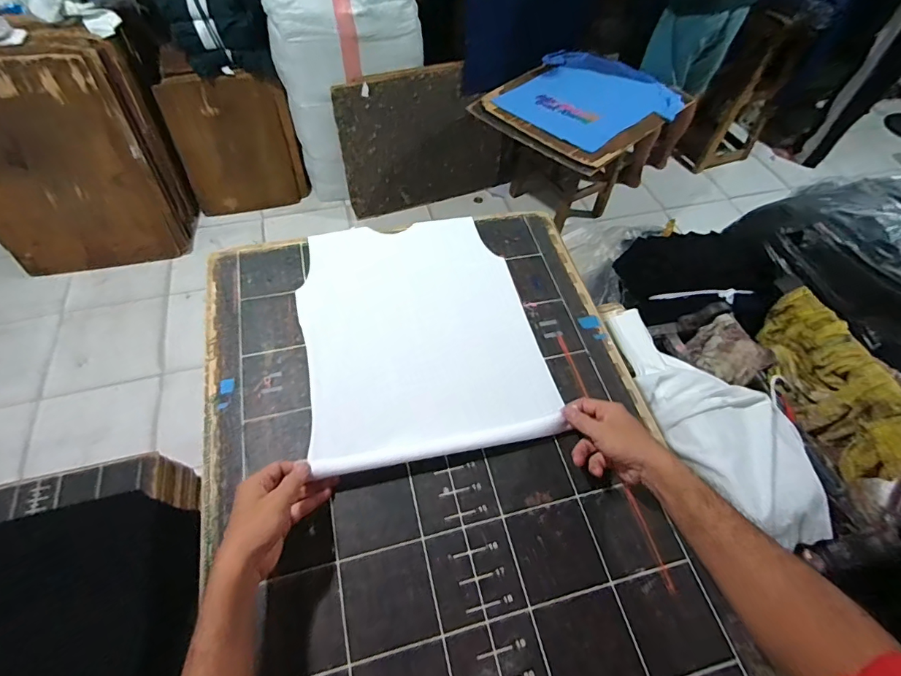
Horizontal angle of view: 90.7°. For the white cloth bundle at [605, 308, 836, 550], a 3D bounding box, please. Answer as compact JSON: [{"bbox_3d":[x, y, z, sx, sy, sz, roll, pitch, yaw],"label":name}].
[{"bbox_3d":[0.478,0.123,0.820,0.244,0.094,0.485,-9,56,-10],"label":"white cloth bundle"}]

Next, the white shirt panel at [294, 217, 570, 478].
[{"bbox_3d":[-0.044,-0.023,0.683,0.337,0.042,0.403,-10,56,-11],"label":"white shirt panel"}]

